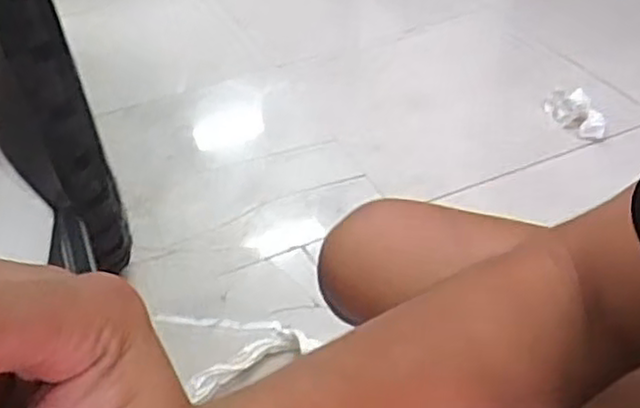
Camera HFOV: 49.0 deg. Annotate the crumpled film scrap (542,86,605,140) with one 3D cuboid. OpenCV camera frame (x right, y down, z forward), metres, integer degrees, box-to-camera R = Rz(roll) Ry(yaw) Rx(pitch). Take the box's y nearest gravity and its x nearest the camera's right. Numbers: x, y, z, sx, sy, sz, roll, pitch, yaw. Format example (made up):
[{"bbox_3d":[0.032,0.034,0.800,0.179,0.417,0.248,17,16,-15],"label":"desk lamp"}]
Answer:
[{"bbox_3d":[0.519,-0.185,1.421,0.045,0.070,0.146,-19,41,-16],"label":"crumpled film scrap"}]

